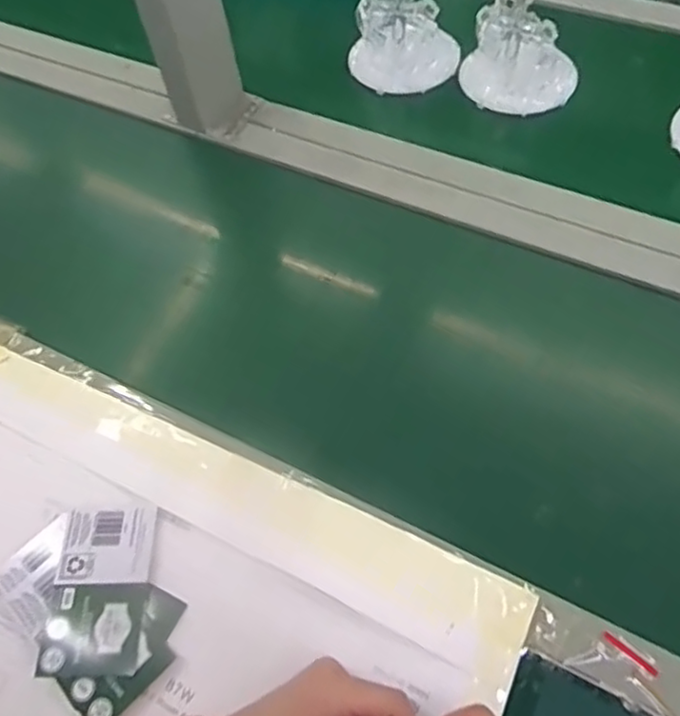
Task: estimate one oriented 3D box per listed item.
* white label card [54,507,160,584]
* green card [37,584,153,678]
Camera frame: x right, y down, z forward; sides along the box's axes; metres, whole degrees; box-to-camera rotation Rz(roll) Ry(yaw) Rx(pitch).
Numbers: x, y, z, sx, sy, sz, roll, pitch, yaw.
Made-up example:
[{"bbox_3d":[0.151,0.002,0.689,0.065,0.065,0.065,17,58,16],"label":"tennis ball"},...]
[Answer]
[{"bbox_3d":[-0.179,0.145,0.508,0.068,0.007,0.059,-3,58,3],"label":"white label card"},{"bbox_3d":[-0.178,0.195,0.473,0.069,0.009,0.062,-3,58,3],"label":"green card"}]

